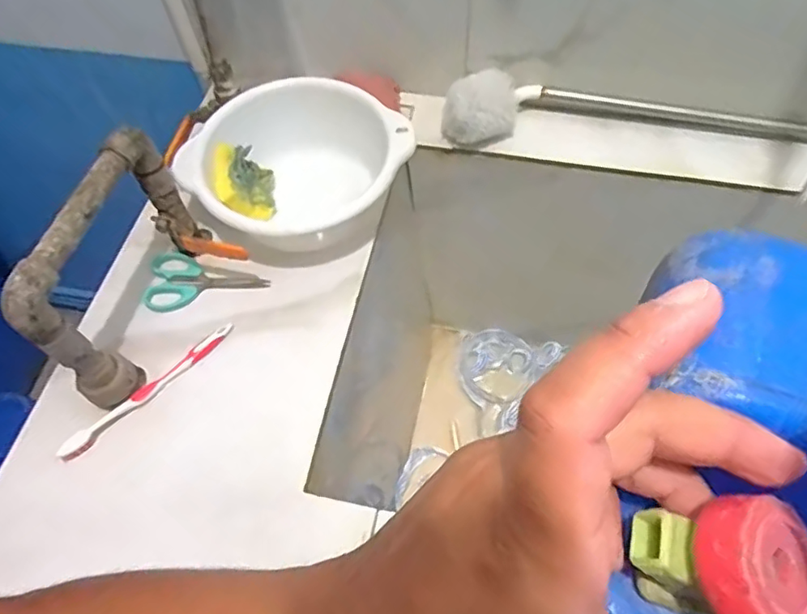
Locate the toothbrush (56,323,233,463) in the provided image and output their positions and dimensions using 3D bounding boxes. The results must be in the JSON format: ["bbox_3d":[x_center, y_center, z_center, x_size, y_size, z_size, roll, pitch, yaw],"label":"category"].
[{"bbox_3d":[-0.232,0.075,0.532,0.012,0.021,0.178,40,70,22],"label":"toothbrush"}]

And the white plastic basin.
[{"bbox_3d":[-0.111,-0.153,0.610,0.227,0.095,0.137,-8,60,-2],"label":"white plastic basin"}]

